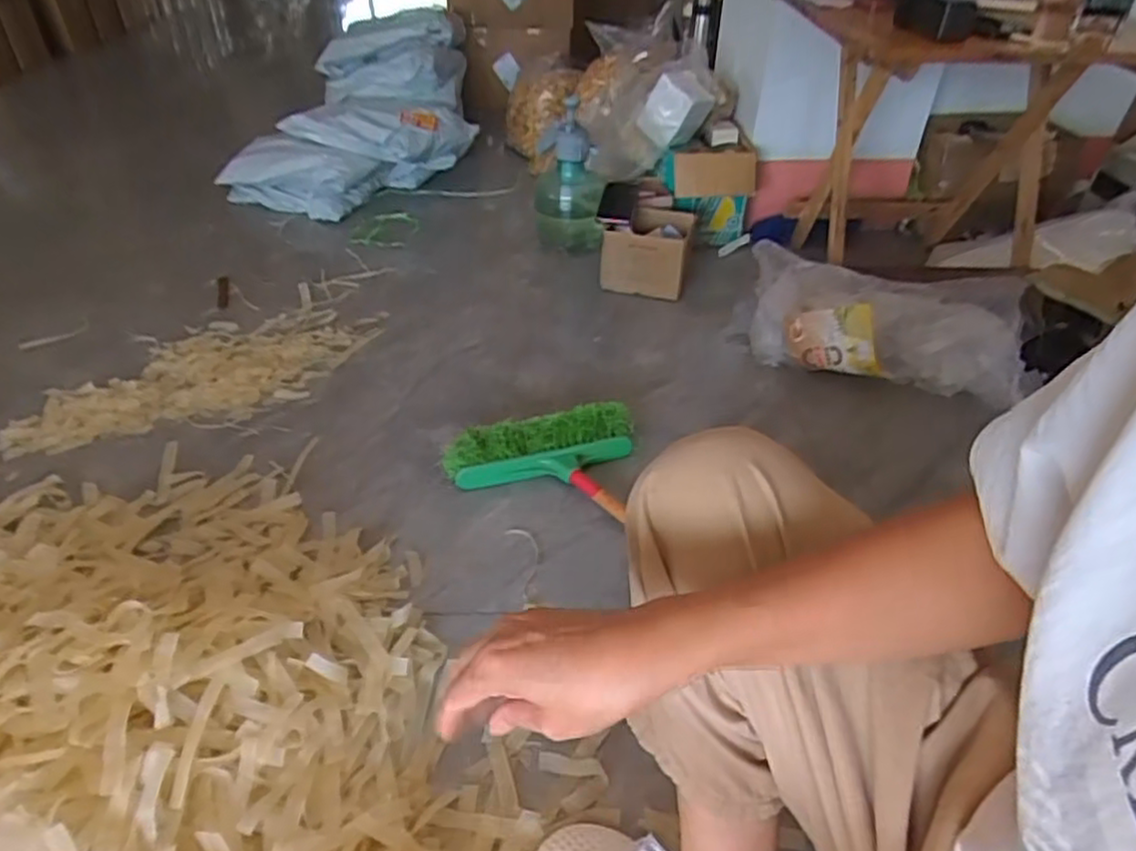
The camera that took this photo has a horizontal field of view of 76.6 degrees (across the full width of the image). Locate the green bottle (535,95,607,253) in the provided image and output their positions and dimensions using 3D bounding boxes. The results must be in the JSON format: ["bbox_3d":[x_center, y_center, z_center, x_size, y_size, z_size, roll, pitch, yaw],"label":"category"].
[{"bbox_3d":[0.006,-0.548,1.657,0.166,0.289,0.129,5,39,3],"label":"green bottle"}]

